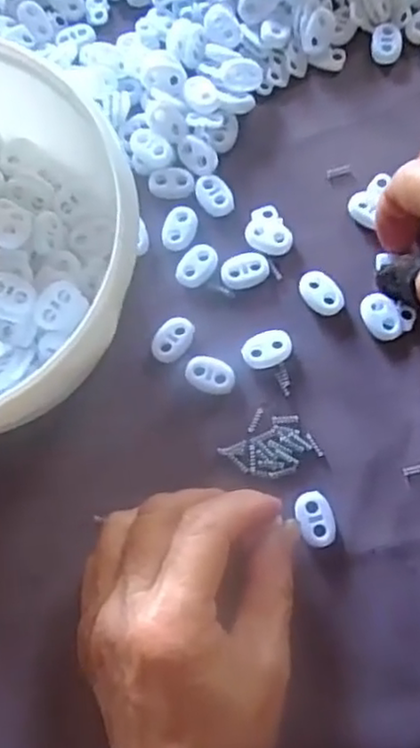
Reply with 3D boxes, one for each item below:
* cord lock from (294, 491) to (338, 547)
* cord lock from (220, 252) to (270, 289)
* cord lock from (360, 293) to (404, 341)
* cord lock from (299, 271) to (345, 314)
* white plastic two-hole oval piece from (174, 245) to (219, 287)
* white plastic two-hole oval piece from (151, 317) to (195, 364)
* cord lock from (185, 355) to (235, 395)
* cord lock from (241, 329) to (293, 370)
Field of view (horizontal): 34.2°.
[{"bbox_3d":[0.045,0.061,0.288,0.015,0.004,0.023,-19,76,-3],"label":"cord lock"},{"bbox_3d":[0.017,-0.048,0.320,0.022,0.004,0.016,-10,74,-1],"label":"cord lock"},{"bbox_3d":[0.078,-0.026,0.310,0.016,0.004,0.023,-22,74,-5],"label":"cord lock"},{"bbox_3d":[0.052,-0.038,0.315,0.016,0.004,0.023,-32,75,-8],"label":"cord lock"},{"bbox_3d":[-0.006,-0.051,0.320,0.015,0.004,0.023,31,77,10],"label":"white plastic two-hole oval piece"},{"bbox_3d":[-0.017,-0.016,0.312,0.014,0.004,0.023,35,78,11],"label":"white plastic two-hole oval piece"},{"bbox_3d":[0.000,0.000,0.307,0.022,0.004,0.016,12,74,5],"label":"cord lock"},{"bbox_3d":[0.026,-0.012,0.309,0.023,0.004,0.017,-18,74,-4],"label":"cord lock"}]

